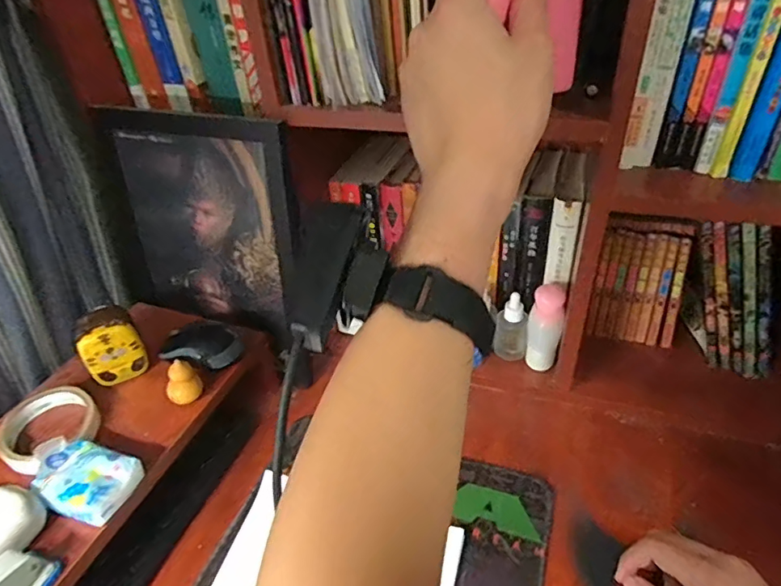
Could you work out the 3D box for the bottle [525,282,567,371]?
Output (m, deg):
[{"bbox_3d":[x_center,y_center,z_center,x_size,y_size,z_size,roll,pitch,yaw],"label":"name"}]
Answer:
[{"bbox_3d":[0.181,0.043,0.595,0.035,0.106,0.037,12,41,20],"label":"bottle"}]

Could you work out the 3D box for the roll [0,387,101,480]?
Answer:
[{"bbox_3d":[-0.330,0.128,0.486,0.083,0.017,0.084,-3,38,2],"label":"roll"}]

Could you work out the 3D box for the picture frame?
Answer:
[{"bbox_3d":[-0.216,-0.075,0.575,0.253,0.257,0.028,14,33,16],"label":"picture frame"}]

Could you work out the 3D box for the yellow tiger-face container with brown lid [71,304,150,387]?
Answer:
[{"bbox_3d":[-0.295,0.054,0.534,0.055,0.069,0.049,-23,42,-22],"label":"yellow tiger-face container with brown lid"}]

